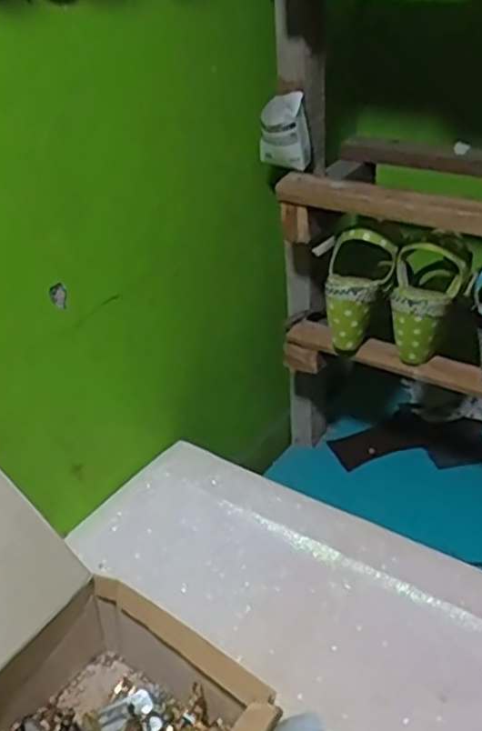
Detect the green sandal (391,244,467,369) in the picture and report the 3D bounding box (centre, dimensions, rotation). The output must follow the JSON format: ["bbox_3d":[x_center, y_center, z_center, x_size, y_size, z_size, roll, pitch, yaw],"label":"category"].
[{"bbox_3d":[0.214,-0.074,0.816,0.078,0.138,0.084,7,34,14],"label":"green sandal"}]

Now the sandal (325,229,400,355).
[{"bbox_3d":[0.124,-0.088,0.841,0.086,0.146,0.061,19,12,30],"label":"sandal"}]

